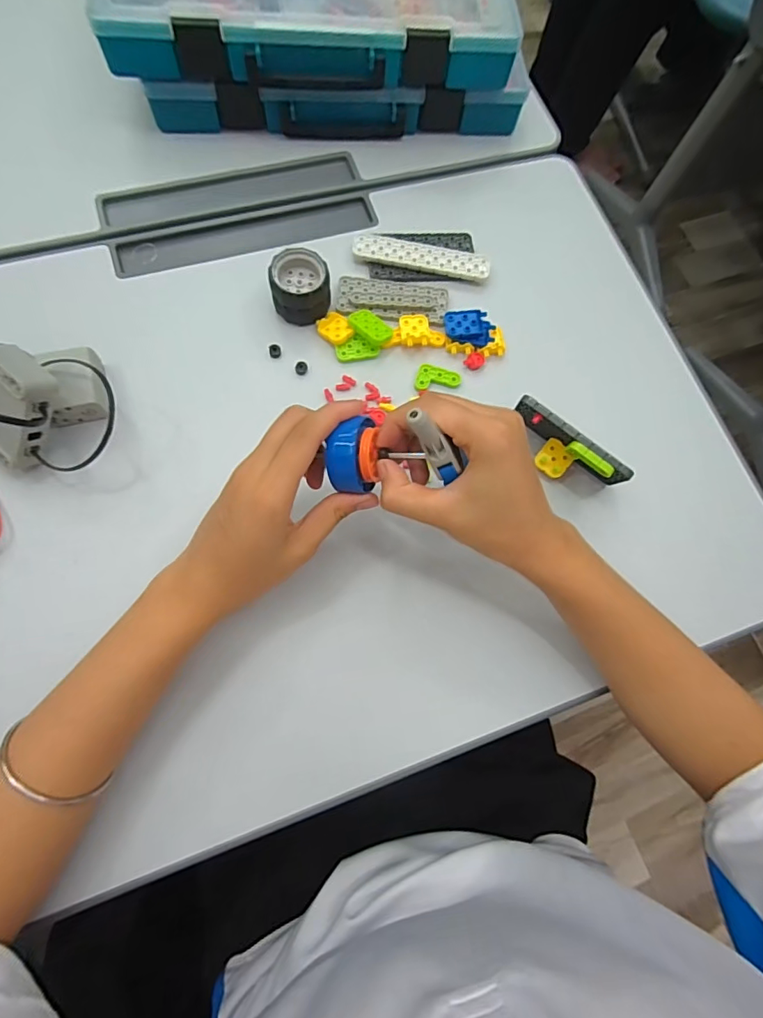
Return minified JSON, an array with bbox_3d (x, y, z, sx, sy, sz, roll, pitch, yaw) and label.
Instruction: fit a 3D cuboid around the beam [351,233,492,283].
[{"bbox_3d":[0.037,-0.231,0.443,0.123,0.010,0.030,13,73,-2],"label":"beam"}]

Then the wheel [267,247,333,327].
[{"bbox_3d":[-0.068,-0.187,0.412,0.049,0.038,0.049,2,74,-5],"label":"wheel"}]

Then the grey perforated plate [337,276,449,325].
[{"bbox_3d":[0.010,-0.187,0.431,0.097,0.004,0.044,6,73,-4],"label":"grey perforated plate"}]

